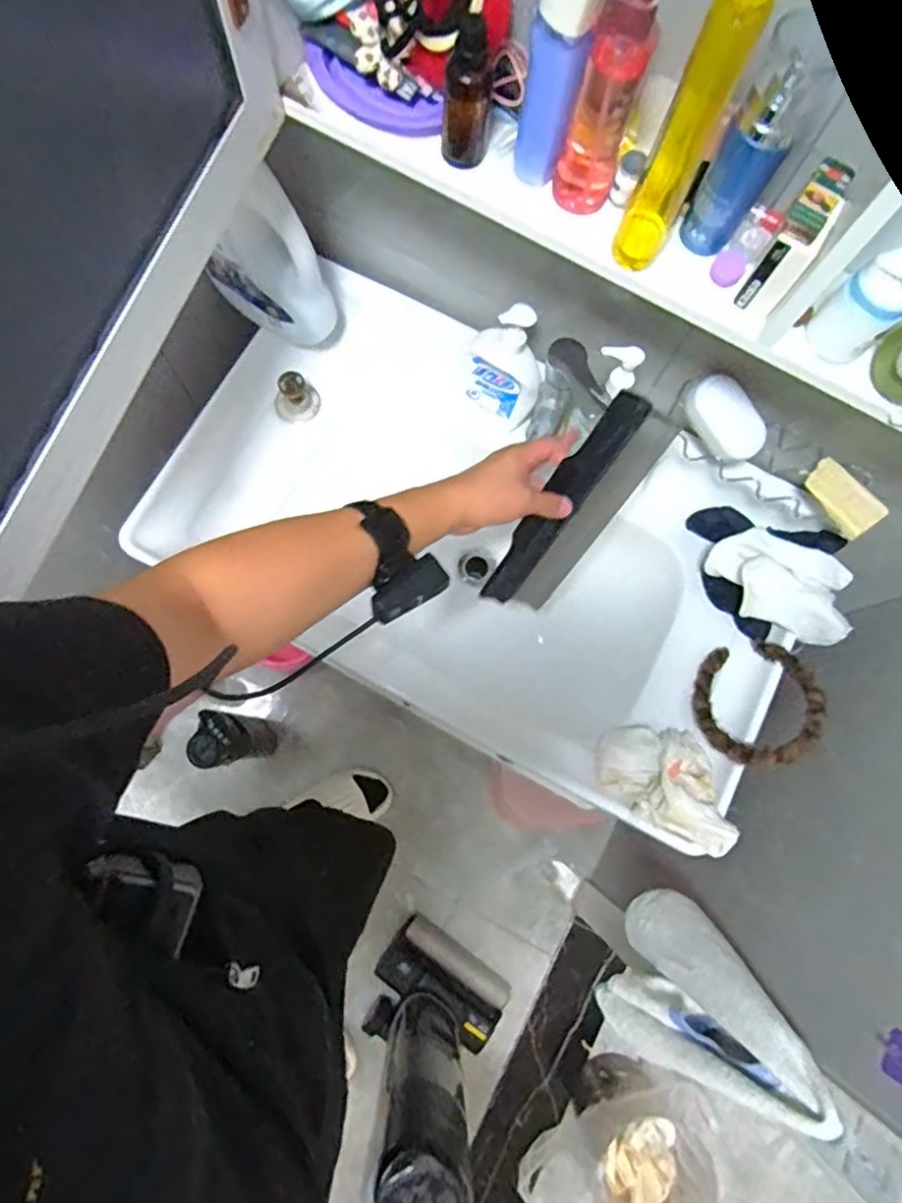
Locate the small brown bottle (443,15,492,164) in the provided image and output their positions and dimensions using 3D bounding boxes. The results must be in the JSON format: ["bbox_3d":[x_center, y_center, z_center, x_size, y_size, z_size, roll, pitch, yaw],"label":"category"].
[{"bbox_3d":[0.013,-0.388,0.471,0.036,0.084,0.039,1,78,-3],"label":"small brown bottle"}]

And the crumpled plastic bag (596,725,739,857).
[{"bbox_3d":[0.256,0.207,0.715,0.163,0.056,0.114,28,78,3],"label":"crumpled plastic bag"}]

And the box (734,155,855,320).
[{"bbox_3d":[0.256,-0.267,0.456,0.032,0.071,0.079,31,78,4],"label":"box"}]

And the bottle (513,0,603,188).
[{"bbox_3d":[0.076,-0.373,0.424,0.042,0.160,0.032,23,78,2],"label":"bottle"}]

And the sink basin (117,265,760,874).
[{"bbox_3d":[0.040,-0.070,0.840,0.784,0.163,0.462,30,78,3],"label":"sink basin"}]

